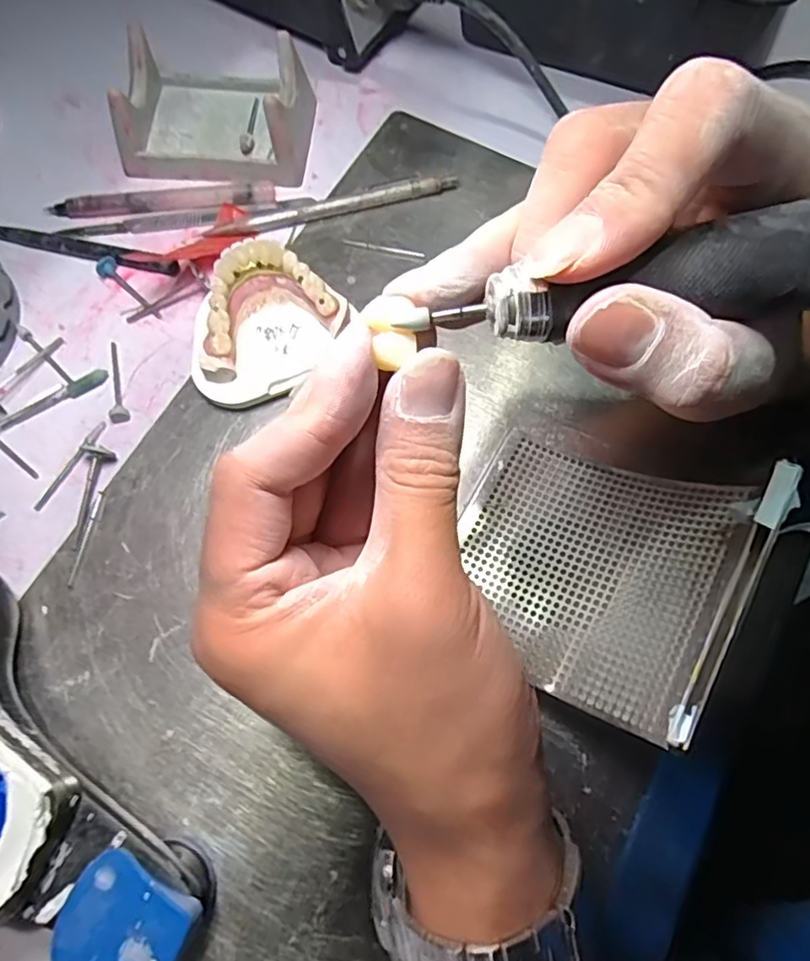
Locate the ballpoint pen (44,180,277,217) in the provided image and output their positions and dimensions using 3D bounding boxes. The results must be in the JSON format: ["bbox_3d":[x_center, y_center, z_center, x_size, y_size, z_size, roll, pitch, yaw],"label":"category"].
[{"bbox_3d":[-0.130,-0.151,0.319,0.118,0.007,0.010,-6,72,-3],"label":"ballpoint pen"}]

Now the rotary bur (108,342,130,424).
[{"bbox_3d":[-0.143,-0.049,0.289,0.009,0.007,0.044,-17,73,-6],"label":"rotary bur"}]

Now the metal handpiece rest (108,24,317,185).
[{"bbox_3d":[-0.101,-0.202,0.320,0.098,0.038,0.069,5,72,1],"label":"metal handpiece rest"}]

